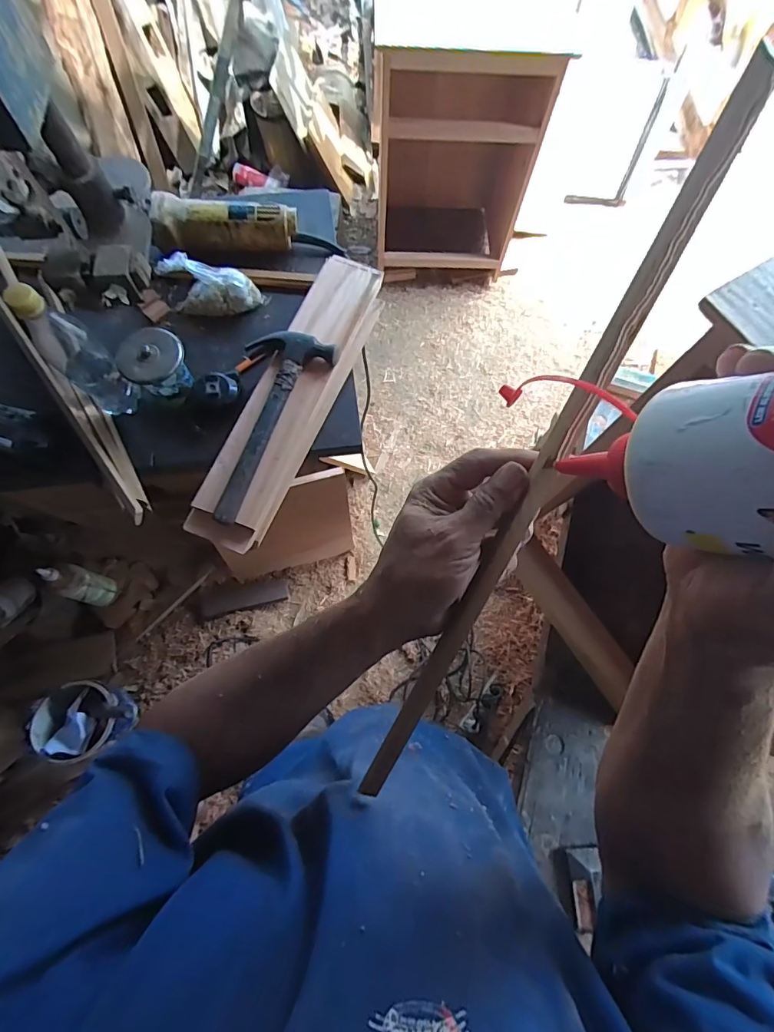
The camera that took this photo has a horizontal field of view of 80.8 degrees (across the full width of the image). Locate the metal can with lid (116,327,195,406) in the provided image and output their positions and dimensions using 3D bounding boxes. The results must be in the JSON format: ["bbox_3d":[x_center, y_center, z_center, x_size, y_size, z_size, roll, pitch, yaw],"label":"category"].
[{"bbox_3d":[-0.298,-0.193,0.601,0.074,0.089,0.065,-20,72,-10],"label":"metal can with lid"}]

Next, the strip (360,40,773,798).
[{"bbox_3d":[0.075,0.001,0.260,0.014,0.011,0.443,26,108,7],"label":"strip"}]

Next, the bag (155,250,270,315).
[{"bbox_3d":[-0.252,-0.344,0.662,0.134,0.105,0.048,-21,72,-10],"label":"bag"}]

